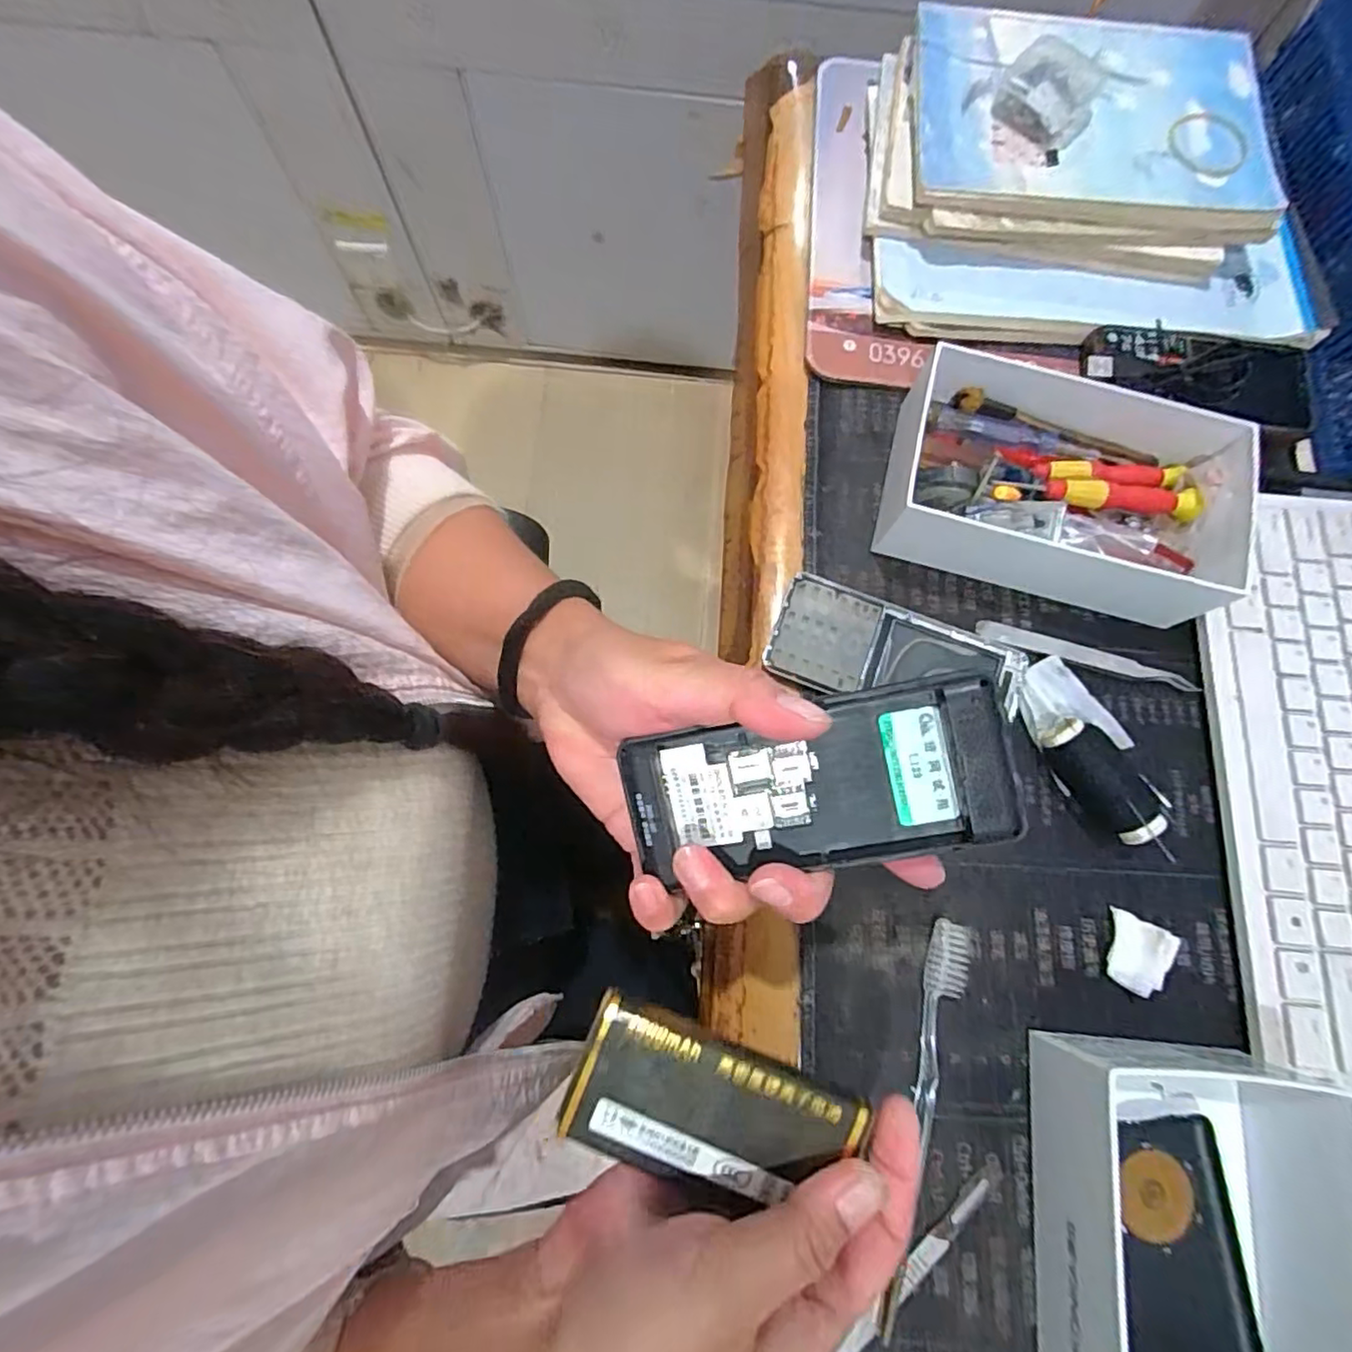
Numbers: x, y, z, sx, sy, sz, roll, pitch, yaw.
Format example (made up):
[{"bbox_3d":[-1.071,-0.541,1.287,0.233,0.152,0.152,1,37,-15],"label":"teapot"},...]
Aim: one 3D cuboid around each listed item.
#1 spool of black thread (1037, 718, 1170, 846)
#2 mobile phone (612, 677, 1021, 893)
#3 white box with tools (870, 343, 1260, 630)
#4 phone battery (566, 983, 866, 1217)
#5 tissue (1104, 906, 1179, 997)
[{"bbox_3d":[0.209,0.051,0.317,0.024,0.027,0.061,-33,79,-7],"label":"spool of black thread"},{"bbox_3d":[0.048,0.039,0.222,0.126,0.012,0.056,-11,93,11],"label":"mobile phone"},{"bbox_3d":[0.203,-0.100,0.336,0.179,0.046,0.116,19,78,5],"label":"white box with tools"},{"bbox_3d":[0.011,0.150,0.217,0.094,0.007,0.048,22,78,5],"label":"phone battery"},{"bbox_3d":[0.218,0.132,0.304,0.025,0.012,0.033,25,78,6],"label":"tissue"}]

